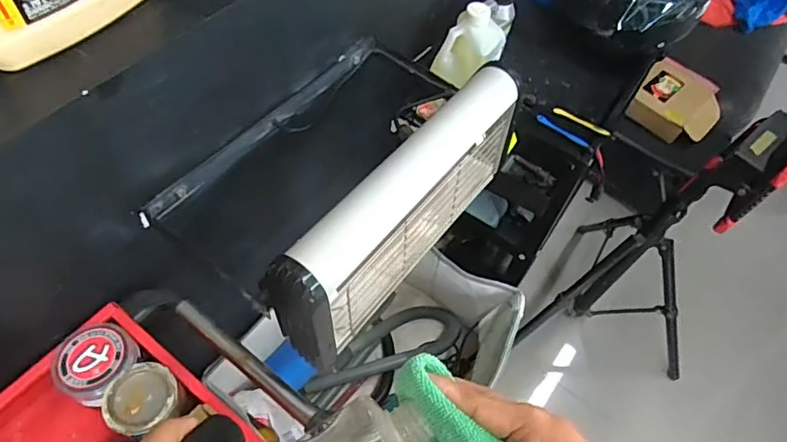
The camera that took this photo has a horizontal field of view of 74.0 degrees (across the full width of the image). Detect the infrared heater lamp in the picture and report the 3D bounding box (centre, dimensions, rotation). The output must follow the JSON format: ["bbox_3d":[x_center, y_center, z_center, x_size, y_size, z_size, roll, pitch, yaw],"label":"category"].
[{"bbox_3d":[0.012,-0.022,0.644,0.089,0.160,0.399,35,61,17],"label":"infrared heater lamp"}]

